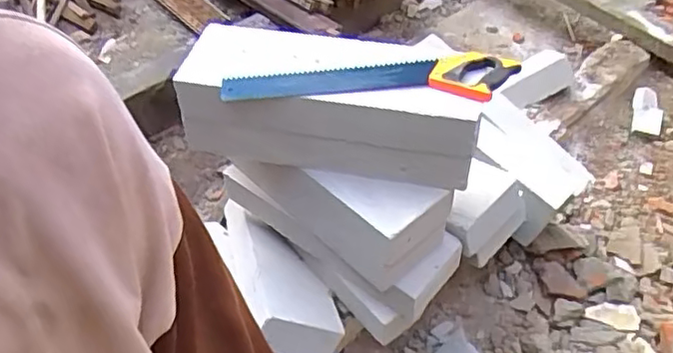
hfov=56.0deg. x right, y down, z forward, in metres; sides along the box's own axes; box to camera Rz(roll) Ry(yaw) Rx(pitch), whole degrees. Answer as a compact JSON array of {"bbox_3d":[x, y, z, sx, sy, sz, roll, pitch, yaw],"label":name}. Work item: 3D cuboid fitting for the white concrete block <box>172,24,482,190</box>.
[{"bbox_3d":[-0.026,-0.142,1.313,0.615,0.223,0.193,9,48,9],"label":"white concrete block"}]

